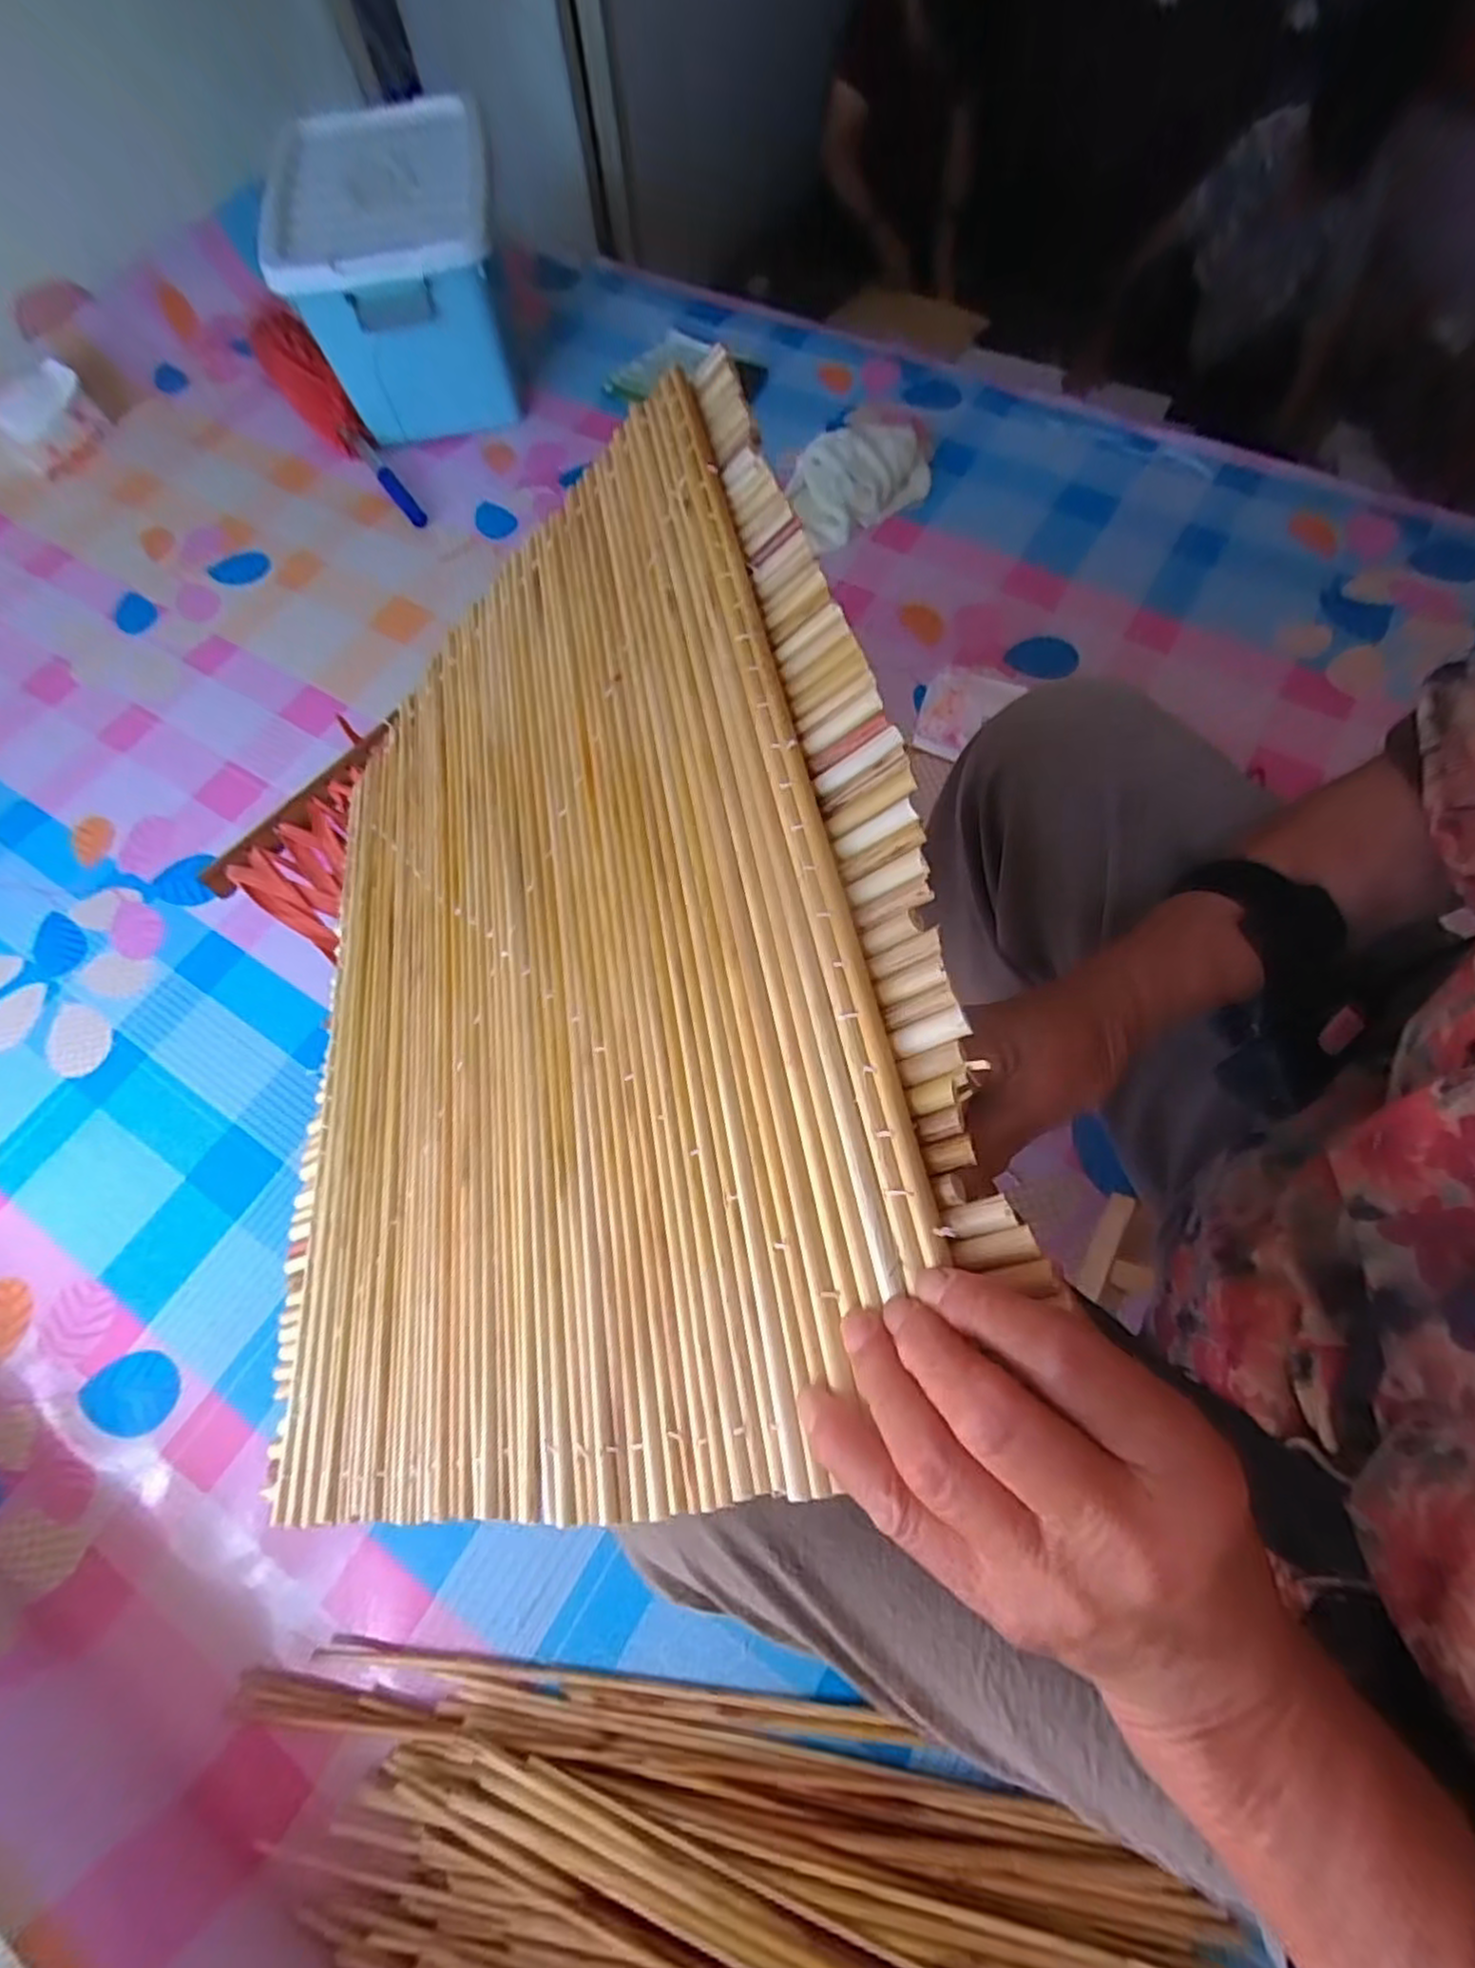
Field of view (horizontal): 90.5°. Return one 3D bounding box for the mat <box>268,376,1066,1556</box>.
[{"bbox_3d":[-0.109,-0.025,0.369,0.402,0.020,0.479,-26,62,29],"label":"mat"}]

